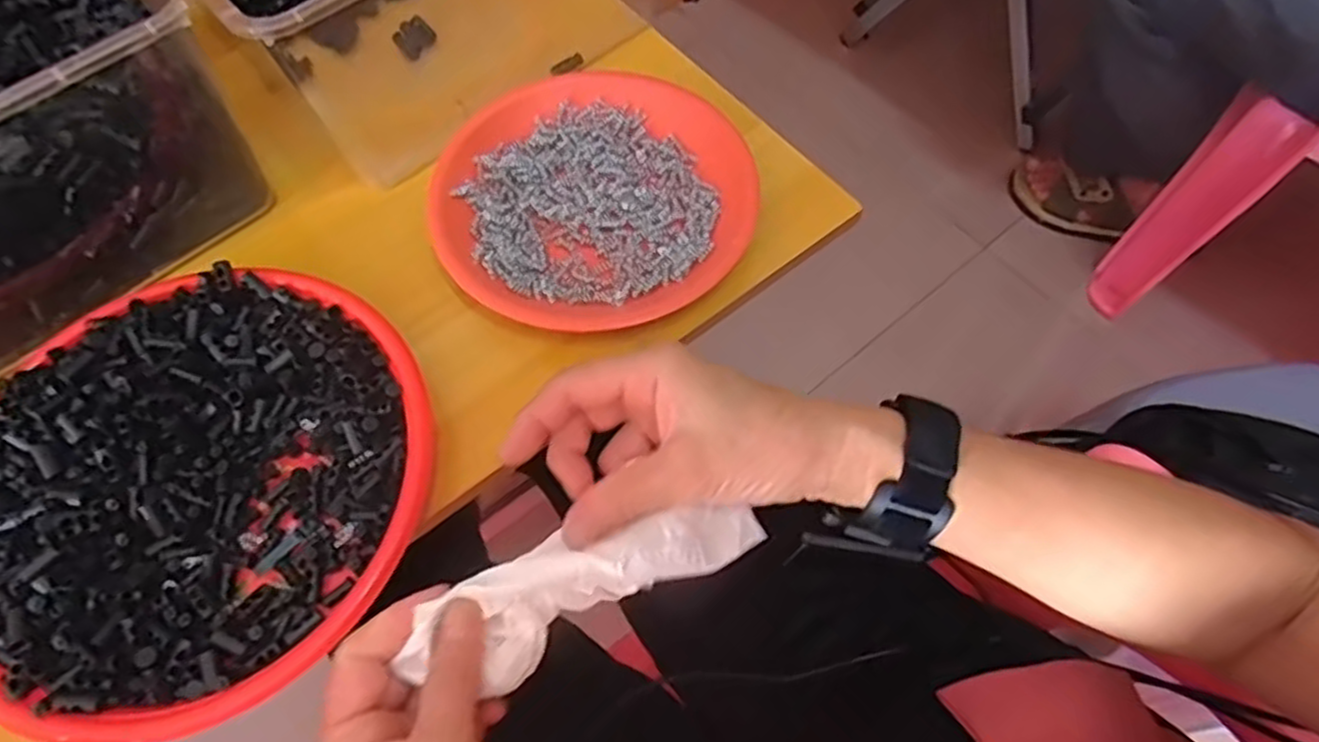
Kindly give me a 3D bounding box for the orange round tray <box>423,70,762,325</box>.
[{"bbox_3d":[-0.037,-0.108,0.451,0.185,0.025,0.184,0,64,1],"label":"orange round tray"}]

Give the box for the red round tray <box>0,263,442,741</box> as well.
[{"bbox_3d":[-0.235,0.052,0.372,0.227,0.034,0.227,0,64,1],"label":"red round tray"}]

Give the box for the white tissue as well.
[{"bbox_3d":[-0.029,0.088,0.298,0.149,0.025,0.042,-20,65,-7],"label":"white tissue"}]

